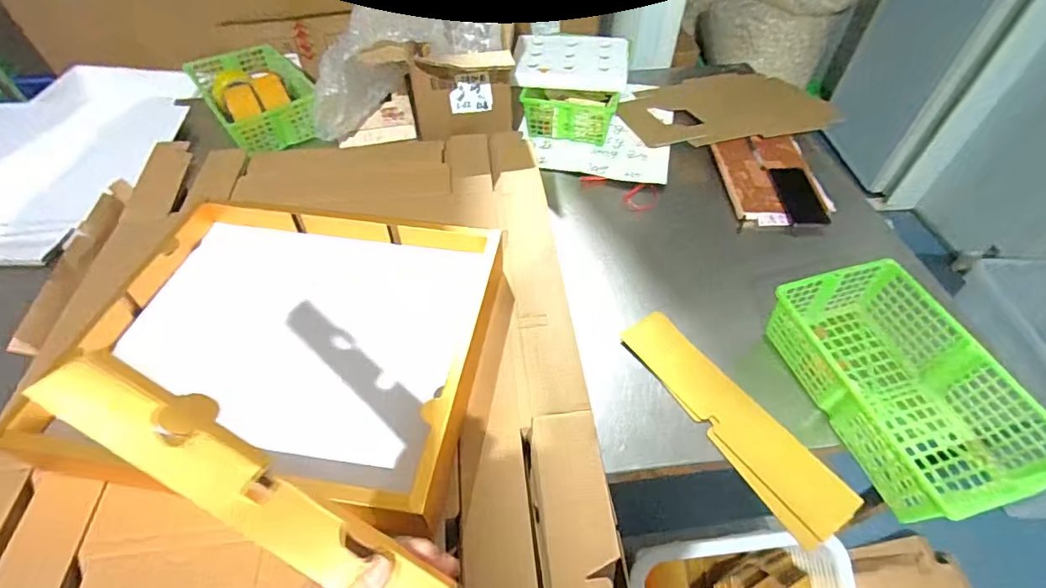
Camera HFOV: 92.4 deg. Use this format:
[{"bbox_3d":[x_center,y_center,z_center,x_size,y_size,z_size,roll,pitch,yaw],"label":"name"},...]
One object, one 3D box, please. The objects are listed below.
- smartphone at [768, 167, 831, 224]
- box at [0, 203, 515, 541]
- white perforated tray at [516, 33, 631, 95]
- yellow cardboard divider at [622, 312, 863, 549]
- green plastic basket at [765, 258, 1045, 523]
[{"bbox_3d":[0.548,-0.195,0.993,0.082,0.016,0.162,-4,51,-4],"label":"smartphone"},{"bbox_3d":[-0.273,0.057,0.630,0.458,0.091,0.386,9,52,7],"label":"box"},{"bbox_3d":[0.111,-0.528,1.129,0.246,0.042,0.193,8,52,6],"label":"white perforated tray"},{"bbox_3d":[0.291,0.168,0.719,0.095,0.016,0.367,-28,56,-20],"label":"yellow cardboard divider"},{"bbox_3d":[0.525,0.126,0.705,0.204,0.099,0.338,-12,52,-10],"label":"green plastic basket"}]

